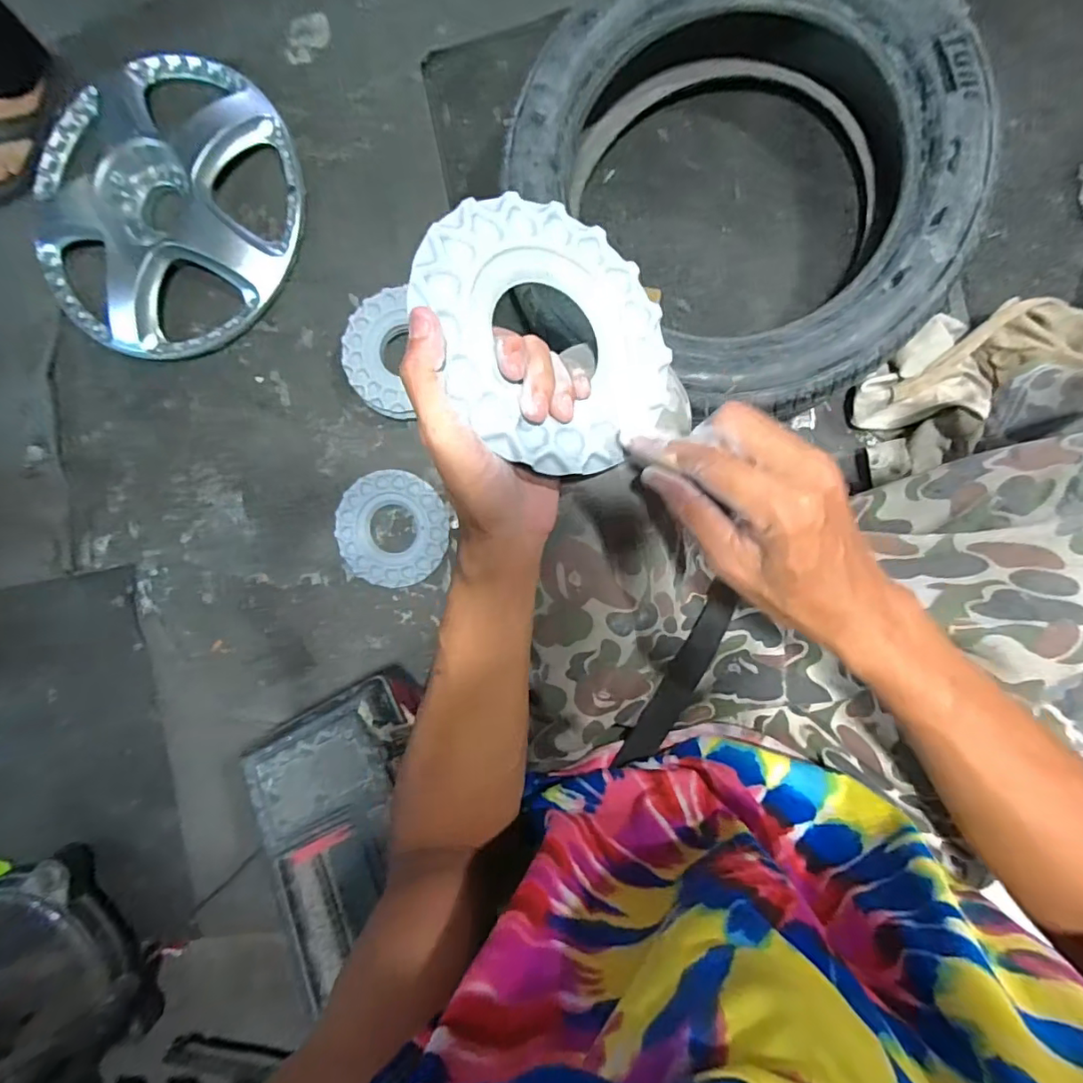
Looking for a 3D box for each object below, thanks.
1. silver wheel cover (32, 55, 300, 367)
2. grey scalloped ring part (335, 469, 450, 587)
[{"bbox_3d":[-0.566,-0.489,0.808,0.427,0.069,0.411,-20,88,9],"label":"silver wheel cover"},{"bbox_3d":[-0.221,-0.020,0.807,0.153,0.020,0.161,0,91,9],"label":"grey scalloped ring part"}]

